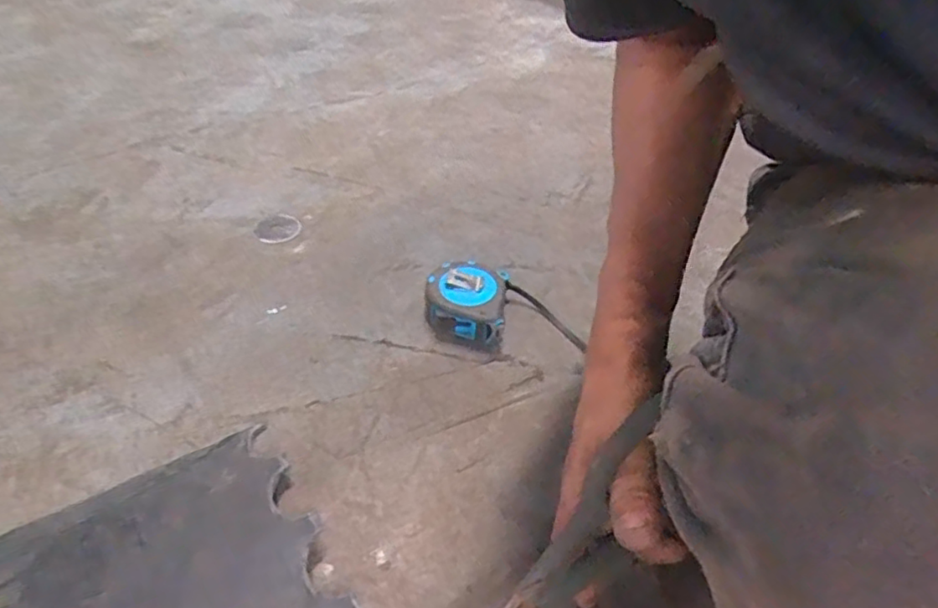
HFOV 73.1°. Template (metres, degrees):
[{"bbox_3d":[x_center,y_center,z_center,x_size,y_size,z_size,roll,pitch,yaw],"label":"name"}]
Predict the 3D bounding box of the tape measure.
[{"bbox_3d":[-0.004,0.001,0.620,0.076,0.047,0.091,7,44,4],"label":"tape measure"}]

